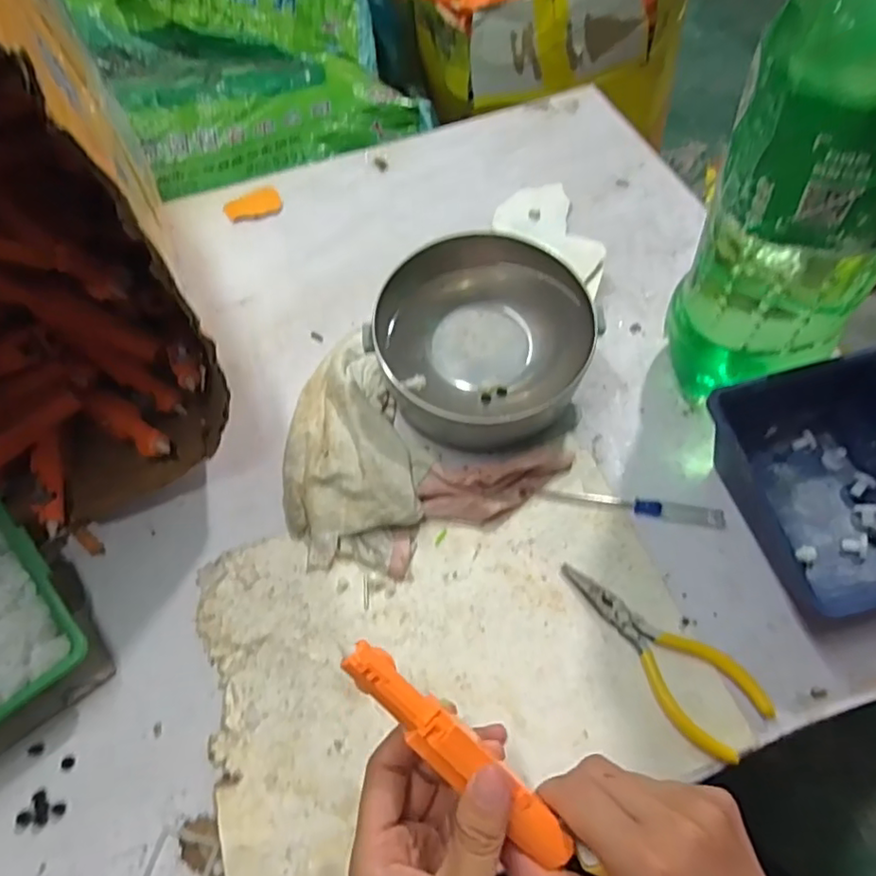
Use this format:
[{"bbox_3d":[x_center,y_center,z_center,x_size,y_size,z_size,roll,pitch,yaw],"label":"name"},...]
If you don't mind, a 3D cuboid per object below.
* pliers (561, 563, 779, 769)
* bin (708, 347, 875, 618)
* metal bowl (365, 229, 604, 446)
[{"bbox_3d":[0.122,0.118,0.350,0.048,0.010,0.127,-38,64,-19],"label":"pliers"},{"bbox_3d":[0.238,0.030,0.368,0.113,0.069,0.137,-18,59,-8],"label":"bin"},{"bbox_3d":[0.033,-0.065,0.422,0.134,0.080,0.124,-1,58,2],"label":"metal bowl"}]

